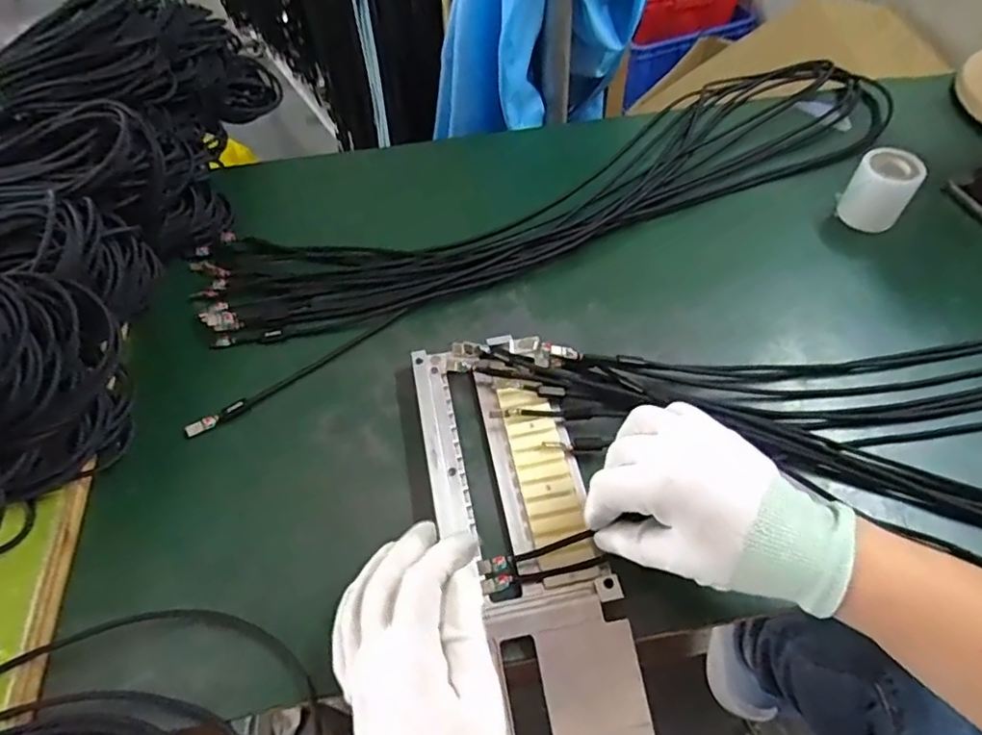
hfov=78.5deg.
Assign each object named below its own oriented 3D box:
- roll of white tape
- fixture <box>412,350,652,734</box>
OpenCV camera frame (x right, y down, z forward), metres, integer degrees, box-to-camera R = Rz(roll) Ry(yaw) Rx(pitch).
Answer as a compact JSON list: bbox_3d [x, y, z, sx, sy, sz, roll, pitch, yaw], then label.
[{"bbox_3d":[0.337,-0.152,0.523,0.050,0.056,0.043,35,64,23],"label":"roll of white tape"},{"bbox_3d":[0.030,0.156,0.358,0.097,0.047,0.393,-12,66,-10],"label":"fixture"}]

